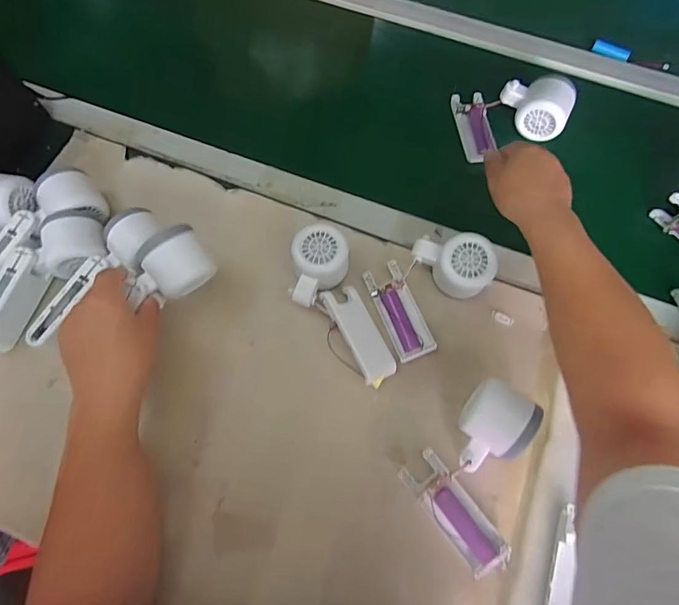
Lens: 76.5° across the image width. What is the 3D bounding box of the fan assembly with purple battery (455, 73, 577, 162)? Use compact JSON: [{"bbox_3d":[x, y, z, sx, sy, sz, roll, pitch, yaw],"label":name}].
[{"bbox_3d":[0.216,-0.233,0.526,0.127,0.049,0.095,-7,70,-4],"label":"fan assembly with purple battery"}]

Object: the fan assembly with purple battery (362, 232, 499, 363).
[{"bbox_3d":[0.101,-0.013,0.441,0.124,0.051,0.107,-20,69,-9],"label":"fan assembly with purple battery"}]

